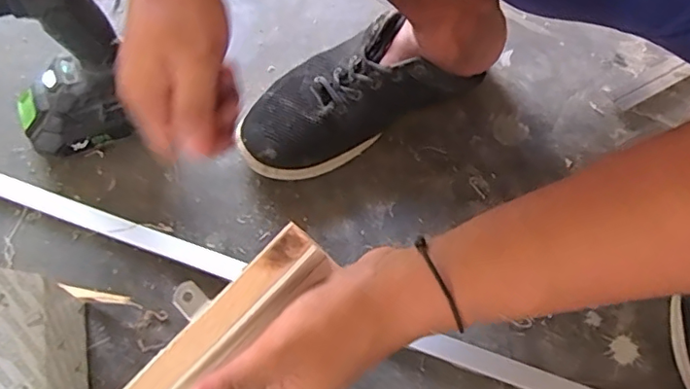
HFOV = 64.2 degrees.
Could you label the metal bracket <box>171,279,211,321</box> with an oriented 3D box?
[{"bbox_3d":[-0.077,0.053,0.274,0.016,0.006,0.014,42,69,18],"label":"metal bracket"}]

